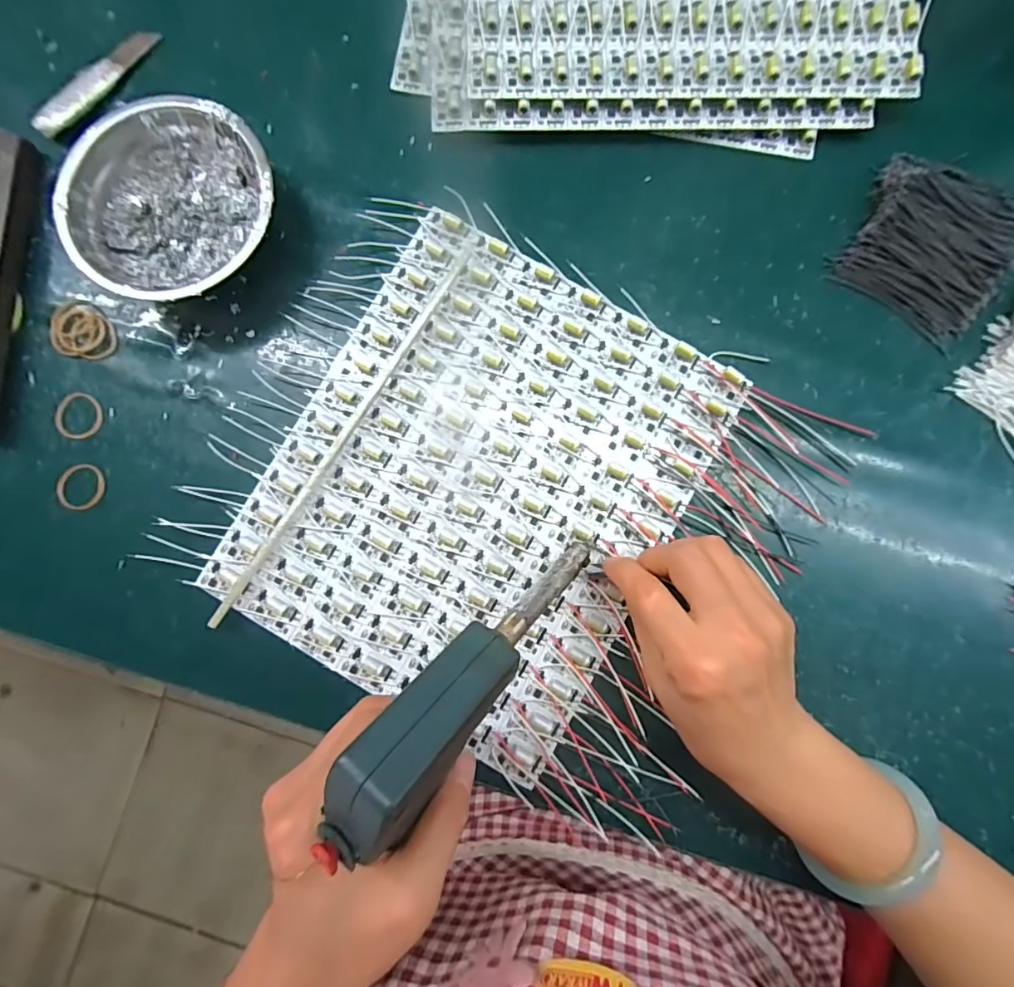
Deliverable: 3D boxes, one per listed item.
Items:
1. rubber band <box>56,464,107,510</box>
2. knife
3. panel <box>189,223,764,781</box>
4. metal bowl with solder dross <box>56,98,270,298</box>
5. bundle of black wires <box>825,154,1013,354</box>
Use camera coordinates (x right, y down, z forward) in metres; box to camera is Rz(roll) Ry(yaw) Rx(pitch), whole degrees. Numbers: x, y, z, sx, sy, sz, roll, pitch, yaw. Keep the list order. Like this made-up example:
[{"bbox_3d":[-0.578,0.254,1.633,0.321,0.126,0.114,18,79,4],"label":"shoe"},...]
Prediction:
[{"bbox_3d":[-0.271,-0.004,0.309,0.027,0.006,0.029,1,86,0],"label":"rubber band"},{"bbox_3d":[-0.279,-0.282,0.329,0.019,0.015,0.102,37,87,2],"label":"knife"},{"bbox_3d":[-0.017,-0.008,0.306,0.237,0.018,0.281,30,88,3],"label":"panel"},{"bbox_3d":[-0.205,-0.178,0.306,0.127,0.038,0.119,-30,86,-2],"label":"metal bowl with solder dross"},{"bbox_3d":[0.273,-0.161,0.310,0.098,0.020,0.095,36,87,2],"label":"bundle of black wires"}]

